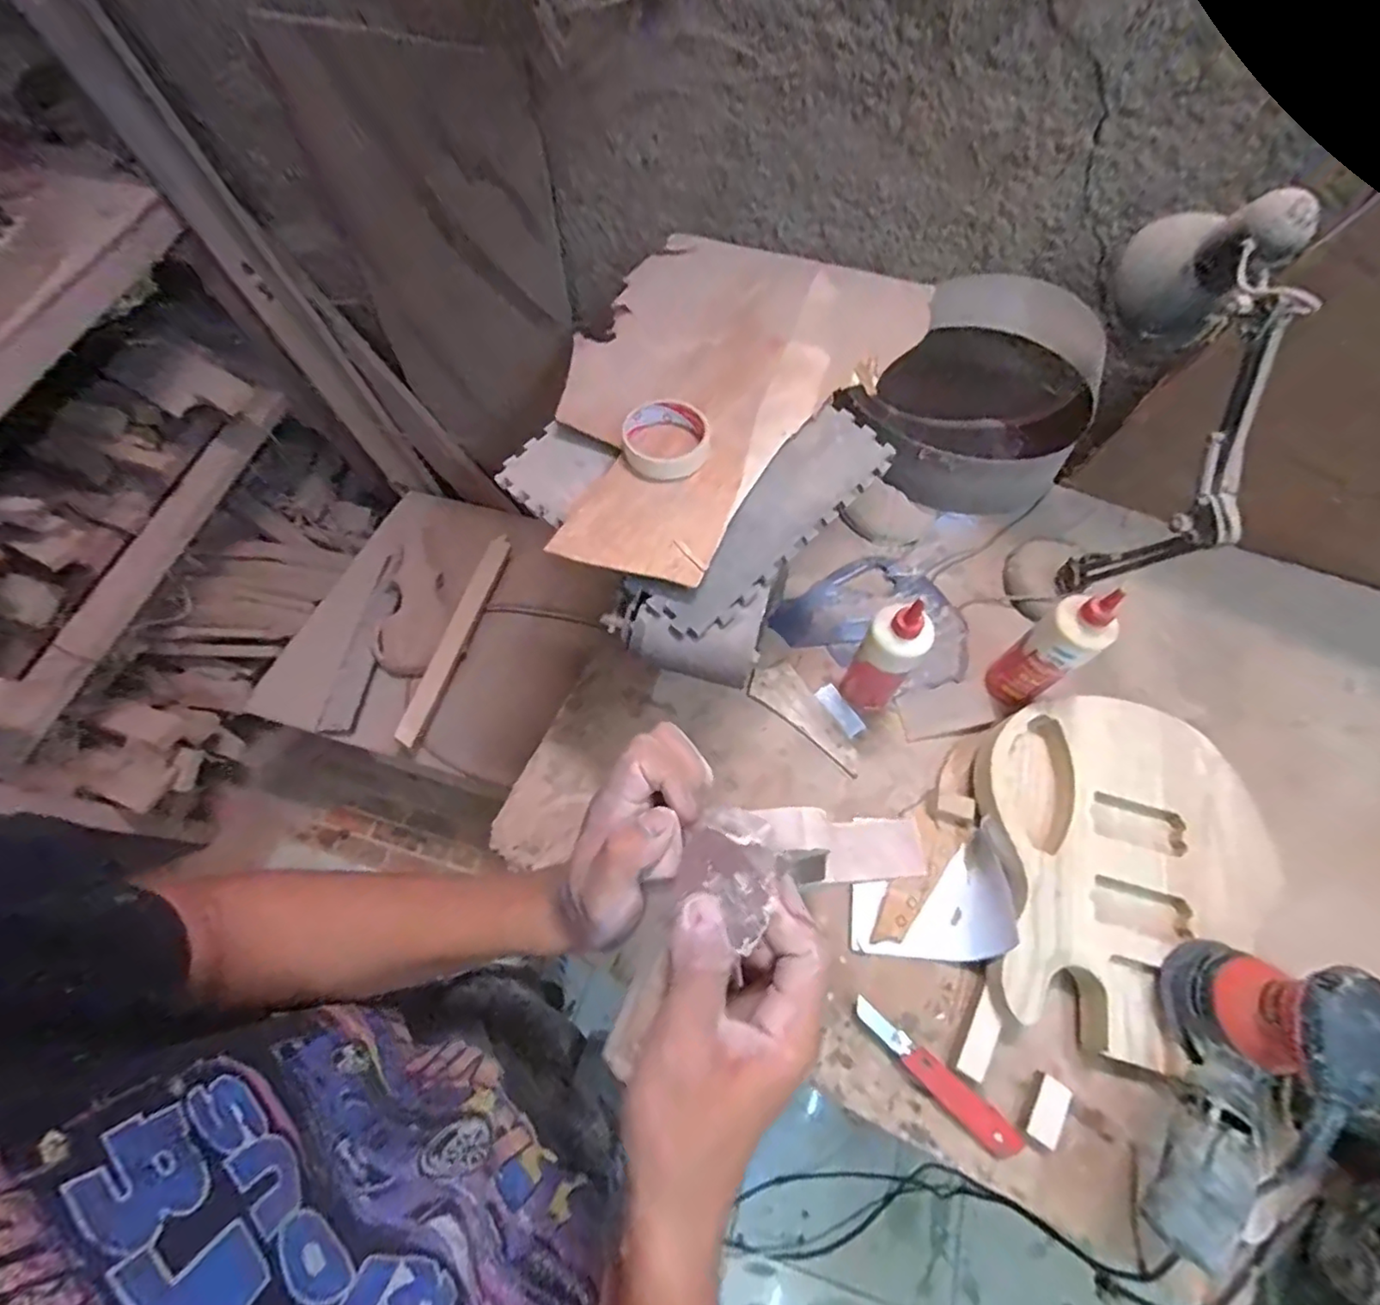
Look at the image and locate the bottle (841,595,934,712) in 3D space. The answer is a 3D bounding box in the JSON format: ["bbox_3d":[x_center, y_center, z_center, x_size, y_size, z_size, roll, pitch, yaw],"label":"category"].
[{"bbox_3d":[0.227,0.009,0.712,0.069,0.211,0.053,39,72,16],"label":"bottle"}]

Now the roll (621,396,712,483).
[{"bbox_3d":[-0.024,-0.215,0.604,0.083,0.023,0.091,0,66,0],"label":"roll"}]

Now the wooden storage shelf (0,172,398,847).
[{"bbox_3d":[-1.010,-0.182,1.110,0.255,0.805,0.928,9,67,5],"label":"wooden storage shelf"}]

